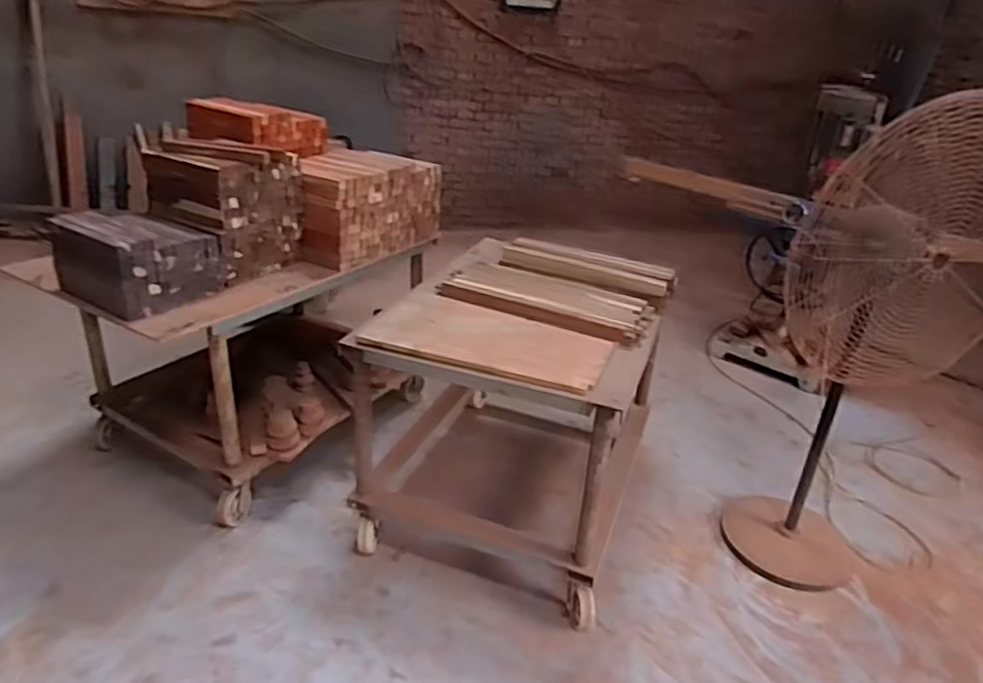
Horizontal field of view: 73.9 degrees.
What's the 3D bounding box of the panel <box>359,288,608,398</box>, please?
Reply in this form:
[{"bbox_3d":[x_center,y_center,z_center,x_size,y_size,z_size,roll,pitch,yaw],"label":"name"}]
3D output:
[{"bbox_3d":[-0.004,-0.007,1.725,0.607,0.024,0.297,14,36,18],"label":"panel"}]

